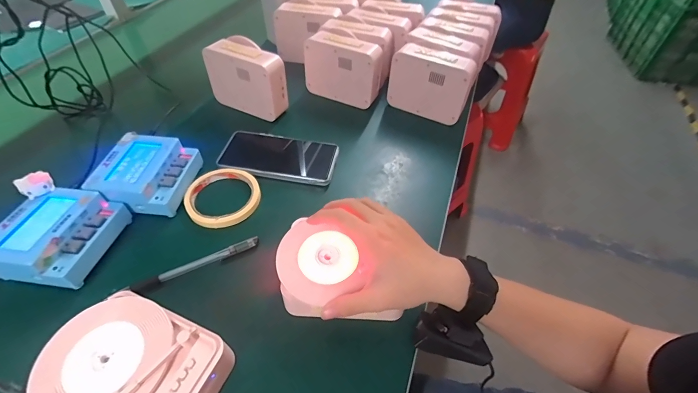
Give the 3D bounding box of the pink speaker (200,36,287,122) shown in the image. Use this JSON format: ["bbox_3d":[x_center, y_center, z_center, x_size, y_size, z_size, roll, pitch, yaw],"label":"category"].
[{"bbox_3d":[-0.163,-0.191,0.542,0.125,0.108,0.055,18,53,17],"label":"pink speaker"}]

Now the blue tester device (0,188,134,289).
[{"bbox_3d":[-0.322,0.042,0.368,0.097,0.044,0.106,8,50,6],"label":"blue tester device"}]

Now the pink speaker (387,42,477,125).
[{"bbox_3d":[0.136,-0.189,0.548,0.129,0.099,0.054,23,53,18],"label":"pink speaker"}]

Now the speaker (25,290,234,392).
[{"bbox_3d":[-0.179,0.151,0.283,0.135,0.058,0.098,19,52,15],"label":"speaker"}]

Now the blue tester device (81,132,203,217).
[{"bbox_3d":[-0.259,-0.026,0.436,0.094,0.062,0.100,5,50,3],"label":"blue tester device"}]

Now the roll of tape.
[{"bbox_3d":[-0.165,0.001,0.438,0.092,0.021,0.091,0,50,-1],"label":"roll of tape"}]

